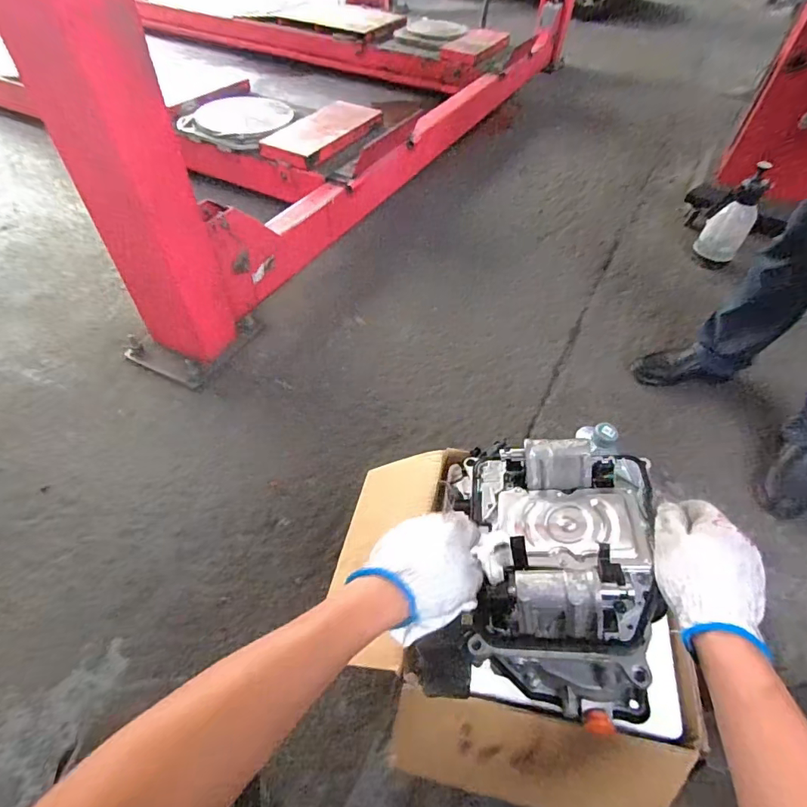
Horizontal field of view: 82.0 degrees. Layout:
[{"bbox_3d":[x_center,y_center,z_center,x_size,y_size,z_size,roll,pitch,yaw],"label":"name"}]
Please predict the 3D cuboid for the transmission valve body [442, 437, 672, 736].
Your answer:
[{"bbox_3d":[0.148,0.143,0.437,0.171,0.128,0.237,8,50,4],"label":"transmission valve body"}]

